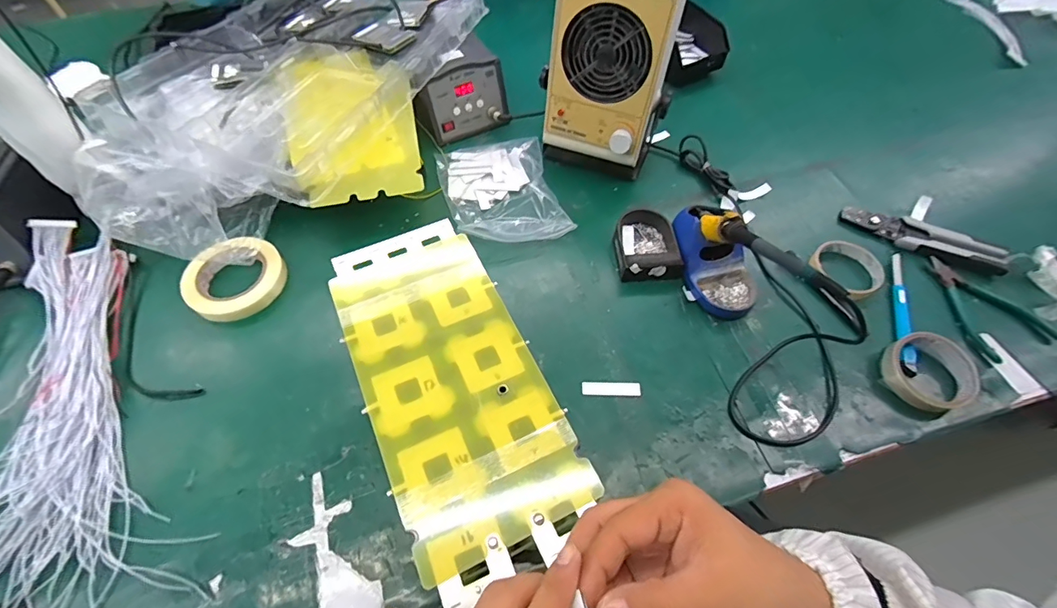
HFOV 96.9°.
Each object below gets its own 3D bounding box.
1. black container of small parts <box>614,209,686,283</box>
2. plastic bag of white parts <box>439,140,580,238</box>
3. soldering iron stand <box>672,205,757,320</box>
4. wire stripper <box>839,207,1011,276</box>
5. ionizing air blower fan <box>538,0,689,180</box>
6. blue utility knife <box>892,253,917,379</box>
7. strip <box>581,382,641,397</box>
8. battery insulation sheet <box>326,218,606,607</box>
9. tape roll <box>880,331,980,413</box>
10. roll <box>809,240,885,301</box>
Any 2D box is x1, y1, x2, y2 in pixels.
[{"bbox_3d":[0.153,-0.075,0.612,0.077,0.029,0.095,-4,58,-2],"label":"black container of small parts"},{"bbox_3d":[-0.042,-0.168,0.684,0.156,0.027,0.204,-15,59,-9],"label":"plastic bag of white parts"},{"bbox_3d":[0.237,-0.065,0.582,0.091,0.084,0.149,-19,60,-11],"label":"soldering iron stand"},{"bbox_3d":[0.538,-0.092,0.641,0.200,0.021,0.052,25,61,15],"label":"wire stripper"},{"bbox_3d":[0.108,-0.303,0.632,0.159,0.245,0.122,27,62,16],"label":"ionizing air blower fan"},{"bbox_3d":[0.464,0.007,0.580,0.022,0.009,0.177,15,60,9],"label":"blue utility knife"},{"bbox_3d":[0.094,0.095,0.527,0.065,0.004,0.017,1,58,1],"label":"strip"},{"bbox_3d":[-0.067,0.057,0.388,0.137,0.005,0.309,-22,60,-13],"label":"battery insulation sheet"},{"bbox_3d":[0.459,0.074,0.531,0.105,0.026,0.087,-21,60,-12],"label":"tape roll"},{"bbox_3d":[0.418,-0.050,0.613,0.084,0.020,0.084,0,58,0],"label":"roll"}]

